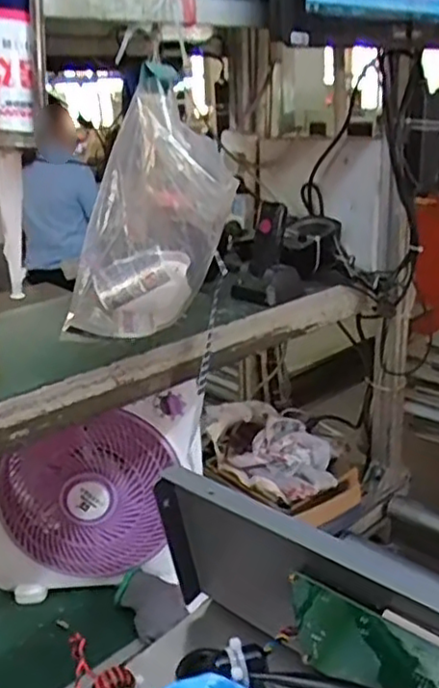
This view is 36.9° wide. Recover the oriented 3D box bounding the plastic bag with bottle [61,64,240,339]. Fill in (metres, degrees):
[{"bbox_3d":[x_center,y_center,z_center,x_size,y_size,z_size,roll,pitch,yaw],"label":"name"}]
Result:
[{"bbox_3d":[-0.074,-0.137,0.697,0.173,0.245,0.095,-1,20,3],"label":"plastic bag with bottle"}]

